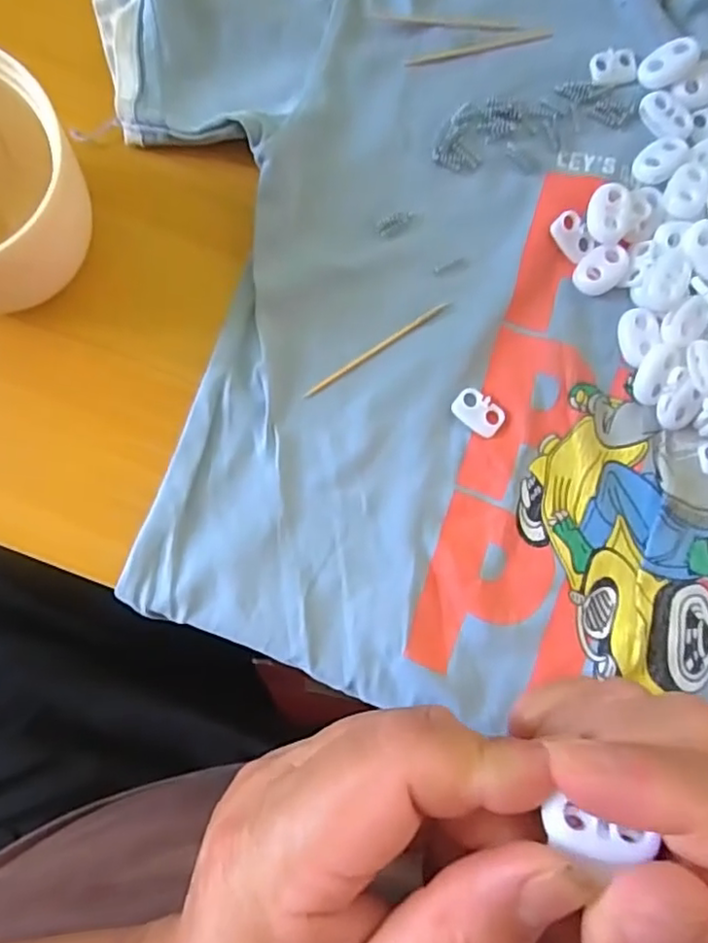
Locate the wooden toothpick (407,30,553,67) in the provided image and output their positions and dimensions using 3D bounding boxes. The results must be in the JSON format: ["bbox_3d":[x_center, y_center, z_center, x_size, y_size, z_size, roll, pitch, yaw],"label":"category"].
[{"bbox_3d":[0.048,-0.162,0.240,0.058,0.004,0.004,-17,87,-7],"label":"wooden toothpick"}]

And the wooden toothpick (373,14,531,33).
[{"bbox_3d":[0.036,-0.170,0.238,0.058,0.004,0.004,2,85,-6],"label":"wooden toothpick"}]

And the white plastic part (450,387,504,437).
[{"bbox_3d":[0.045,-0.021,0.223,0.019,0.004,0.013,39,82,-1],"label":"white plastic part"}]

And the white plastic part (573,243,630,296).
[{"bbox_3d":[0.092,-0.075,0.233,0.022,0.004,0.016,-37,89,-8],"label":"white plastic part"}]

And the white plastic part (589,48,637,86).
[{"bbox_3d":[0.101,-0.158,0.245,0.019,0.004,0.013,-10,86,-7],"label":"white plastic part"}]

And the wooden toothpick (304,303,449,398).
[{"bbox_3d":[0.008,-0.044,0.221,0.060,0.004,0.004,-34,89,-8],"label":"wooden toothpick"}]

